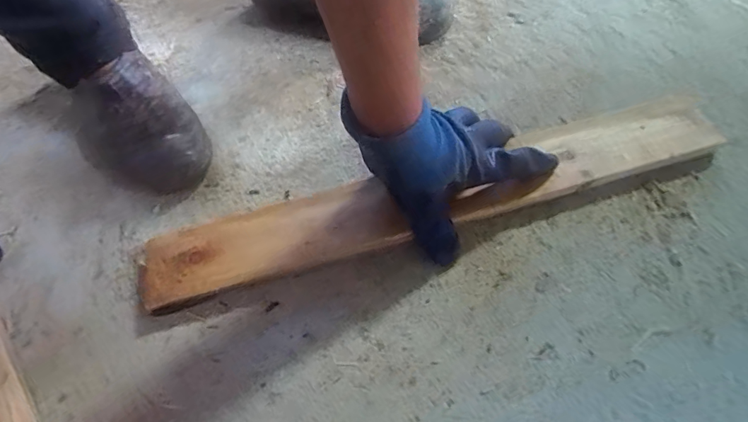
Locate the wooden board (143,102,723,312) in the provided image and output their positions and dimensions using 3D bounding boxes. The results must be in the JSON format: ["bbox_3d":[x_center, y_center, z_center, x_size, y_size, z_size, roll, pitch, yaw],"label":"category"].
[{"bbox_3d":[0.054,-0.016,0.379,0.497,0.022,0.067,-16,62,-5],"label":"wooden board"}]

